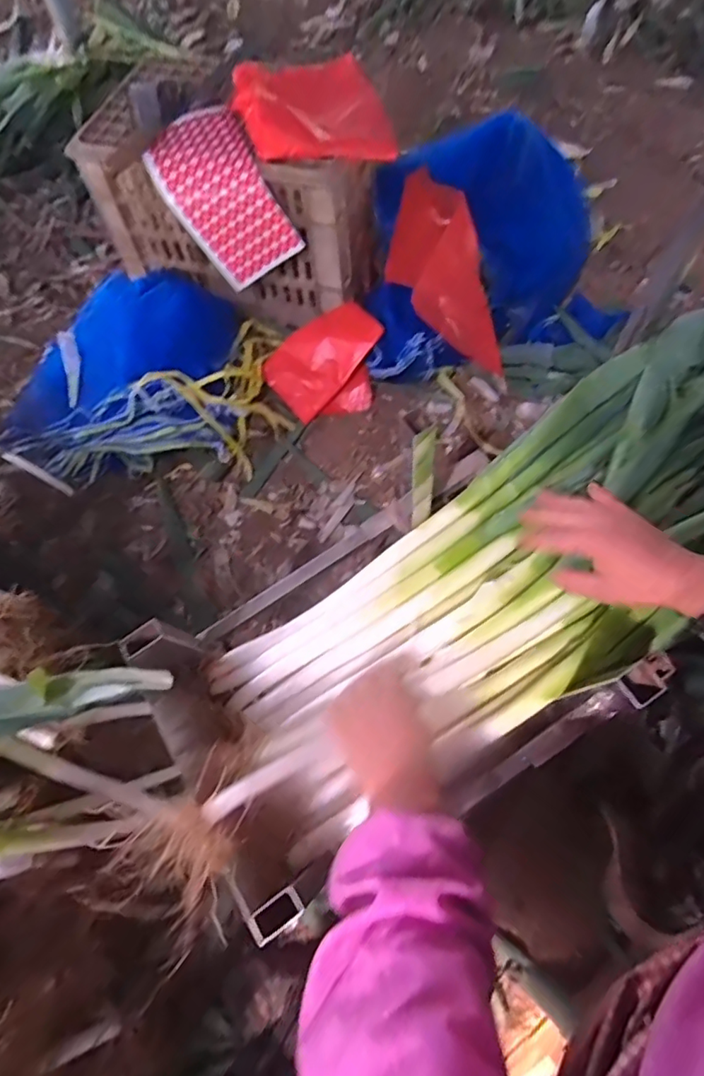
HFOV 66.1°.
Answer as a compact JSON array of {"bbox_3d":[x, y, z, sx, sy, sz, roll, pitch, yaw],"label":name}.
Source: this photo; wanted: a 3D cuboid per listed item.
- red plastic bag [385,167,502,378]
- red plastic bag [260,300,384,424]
[{"bbox_3d":[0.163,-0.479,0.977,0.160,0.047,0.383,-16,84,-5],"label":"red plastic bag"},{"bbox_3d":[-0.045,-0.321,1.015,0.212,0.097,0.165,-31,67,-11],"label":"red plastic bag"}]

